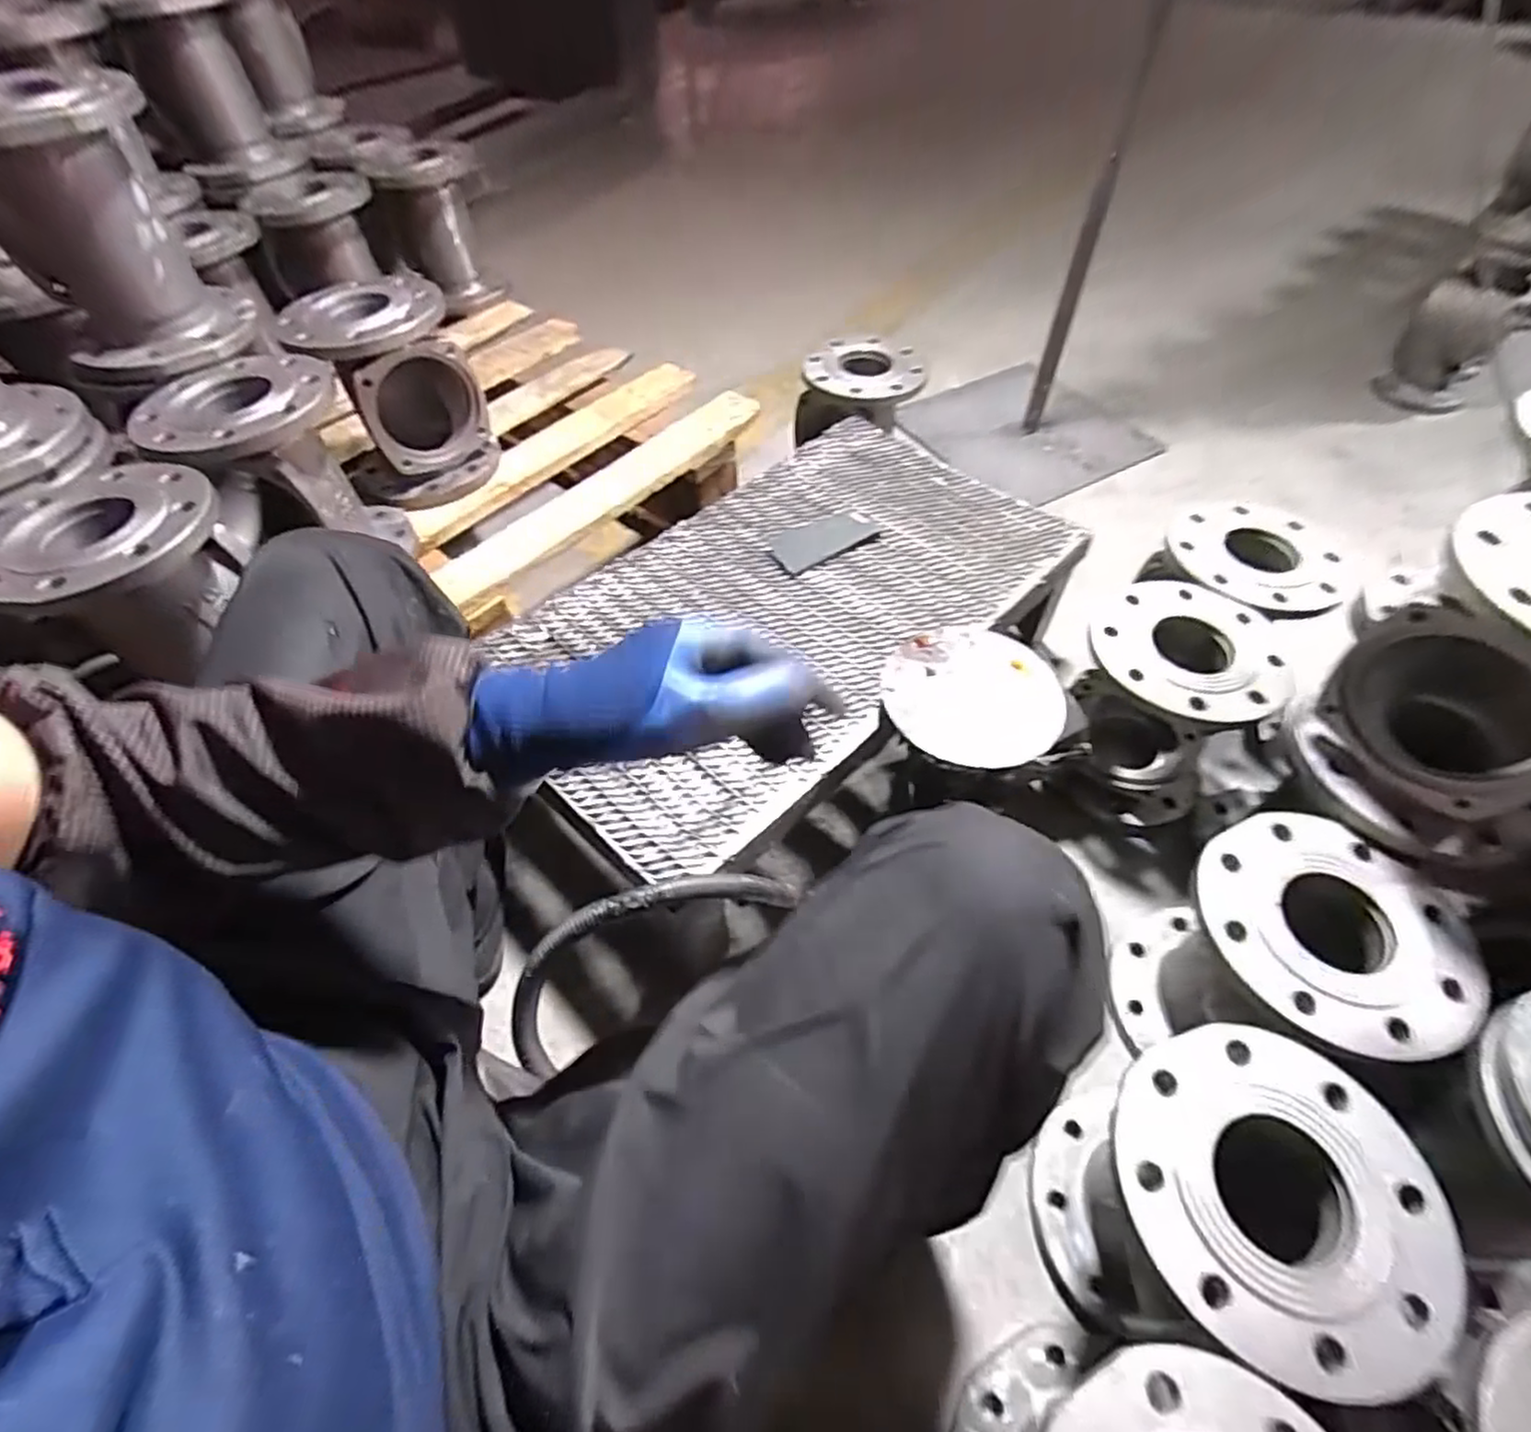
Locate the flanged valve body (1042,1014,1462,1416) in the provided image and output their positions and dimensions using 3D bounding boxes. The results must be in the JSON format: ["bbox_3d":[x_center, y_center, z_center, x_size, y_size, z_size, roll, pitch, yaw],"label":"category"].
[{"bbox_3d":[0.333,0.371,0.542,0.190,0.224,0.188,0,51,0],"label":"flanged valve body"}]

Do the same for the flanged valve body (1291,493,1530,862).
[{"bbox_3d":[0.570,-0.017,0.551,0.174,0.235,0.177,-25,54,-18],"label":"flanged valve body"}]

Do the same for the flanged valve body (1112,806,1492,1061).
[{"bbox_3d":[0.450,0.231,0.644,0.187,0.219,0.198,0,51,0],"label":"flanged valve body"}]

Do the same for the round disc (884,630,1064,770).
[{"bbox_3d":[0.199,-0.021,0.688,0.167,0.010,0.159,-1,57,2],"label":"round disc"}]

